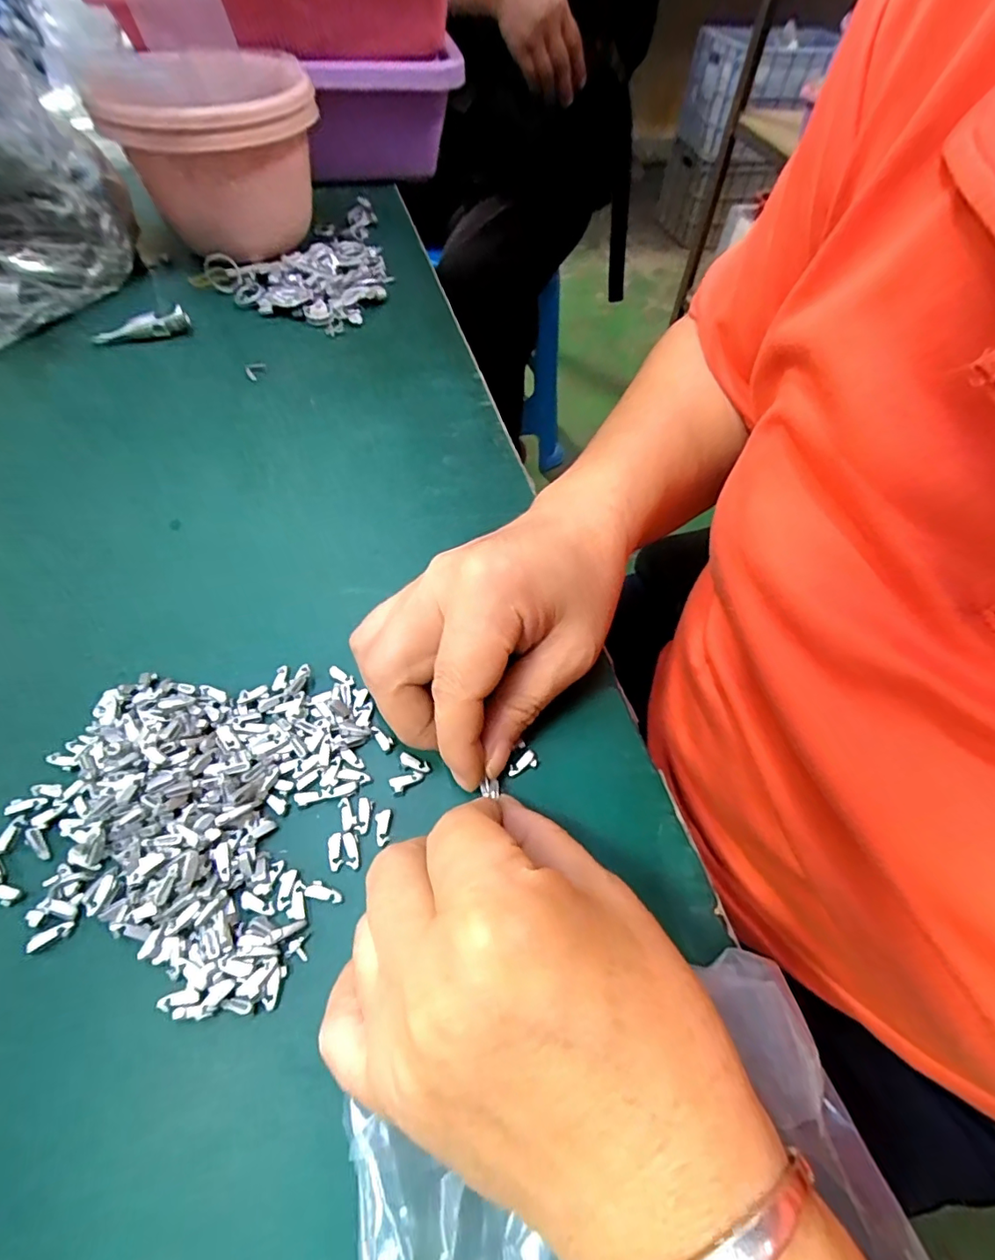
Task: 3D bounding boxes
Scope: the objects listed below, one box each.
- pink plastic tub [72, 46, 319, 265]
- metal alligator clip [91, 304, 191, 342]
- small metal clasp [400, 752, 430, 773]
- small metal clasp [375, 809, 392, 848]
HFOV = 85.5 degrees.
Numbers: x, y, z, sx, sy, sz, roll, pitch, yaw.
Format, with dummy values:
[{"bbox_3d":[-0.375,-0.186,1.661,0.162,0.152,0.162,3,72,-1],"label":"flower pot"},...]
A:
[{"bbox_3d":[-0.208,-0.358,0.415,0.139,0.120,0.145,-14,57,-11],"label":"pink plastic tub"},{"bbox_3d":[-0.250,-0.213,0.376,0.065,0.019,0.012,-6,56,-5],"label":"metal alligator clip"},{"bbox_3d":[-0.033,0.052,0.211,0.012,0.004,0.004,26,58,0],"label":"small metal clasp"},{"bbox_3d":[-0.042,0.071,0.196,0.006,0.004,0.012,-6,56,-5],"label":"small metal clasp"}]

